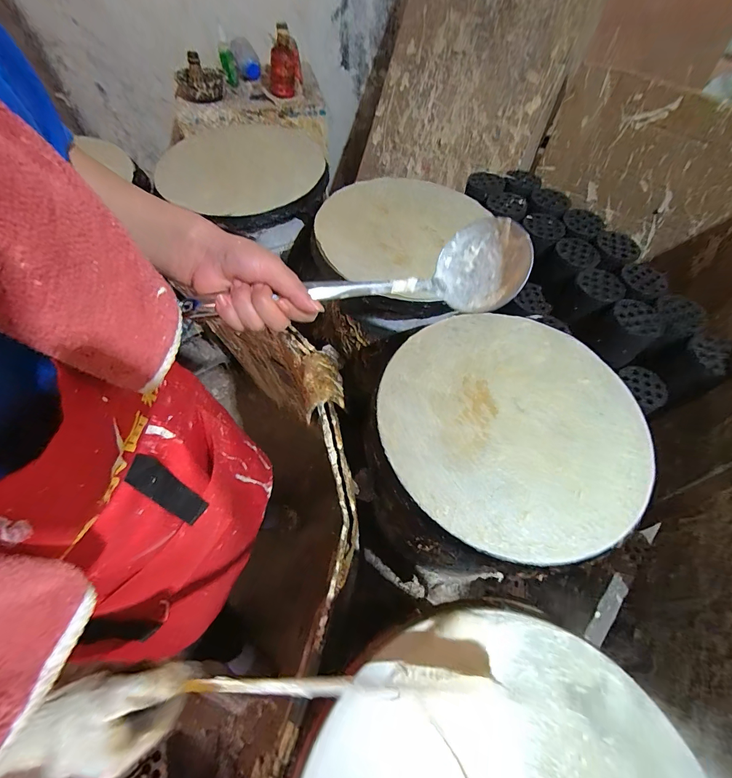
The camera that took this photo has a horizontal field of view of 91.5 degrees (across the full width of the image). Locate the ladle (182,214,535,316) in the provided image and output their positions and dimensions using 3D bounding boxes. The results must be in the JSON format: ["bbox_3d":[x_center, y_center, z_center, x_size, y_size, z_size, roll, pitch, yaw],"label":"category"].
[{"bbox_3d":[0.002,-0.101,0.350,0.306,0.064,0.087,-12,60,-7],"label":"ladle"}]

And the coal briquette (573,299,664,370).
[{"bbox_3d":[0.530,-0.119,0.741,0.108,0.091,0.109,-29,64,-17],"label":"coal briquette"}]

